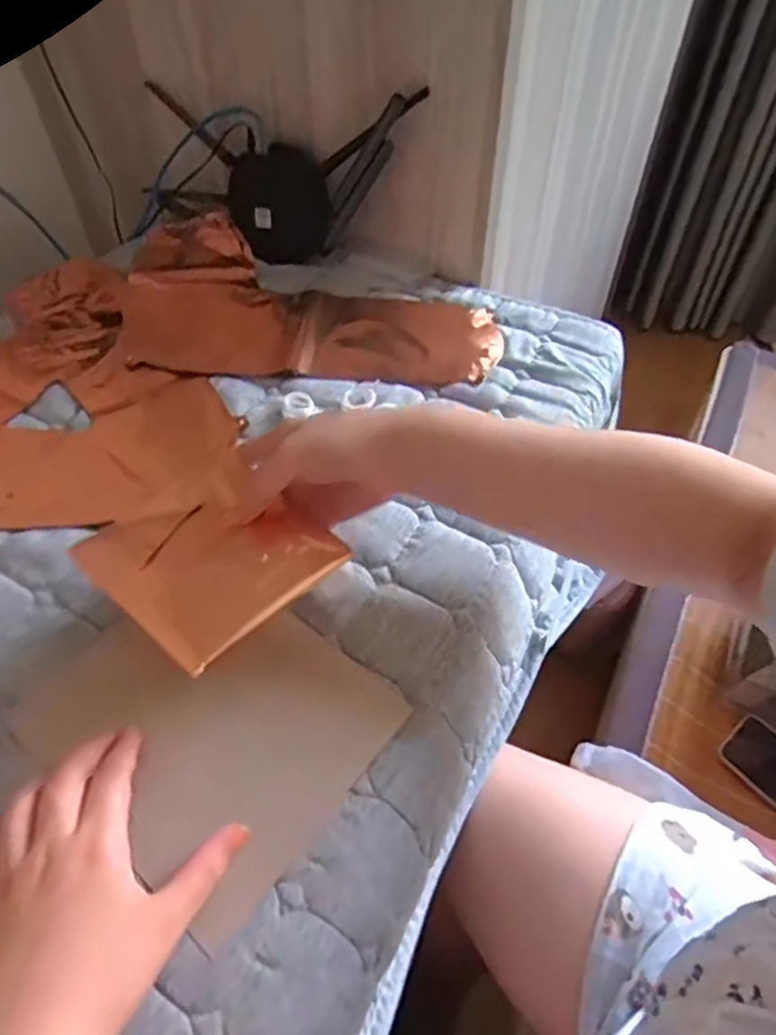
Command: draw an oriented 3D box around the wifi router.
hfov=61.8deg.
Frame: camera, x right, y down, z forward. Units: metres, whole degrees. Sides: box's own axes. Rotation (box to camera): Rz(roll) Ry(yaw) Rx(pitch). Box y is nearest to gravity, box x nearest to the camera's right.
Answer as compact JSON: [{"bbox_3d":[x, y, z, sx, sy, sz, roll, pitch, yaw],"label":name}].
[{"bbox_3d":[-0.120,-0.356,0.686,0.305,0.156,0.033,16,28,21],"label":"wifi router"}]

